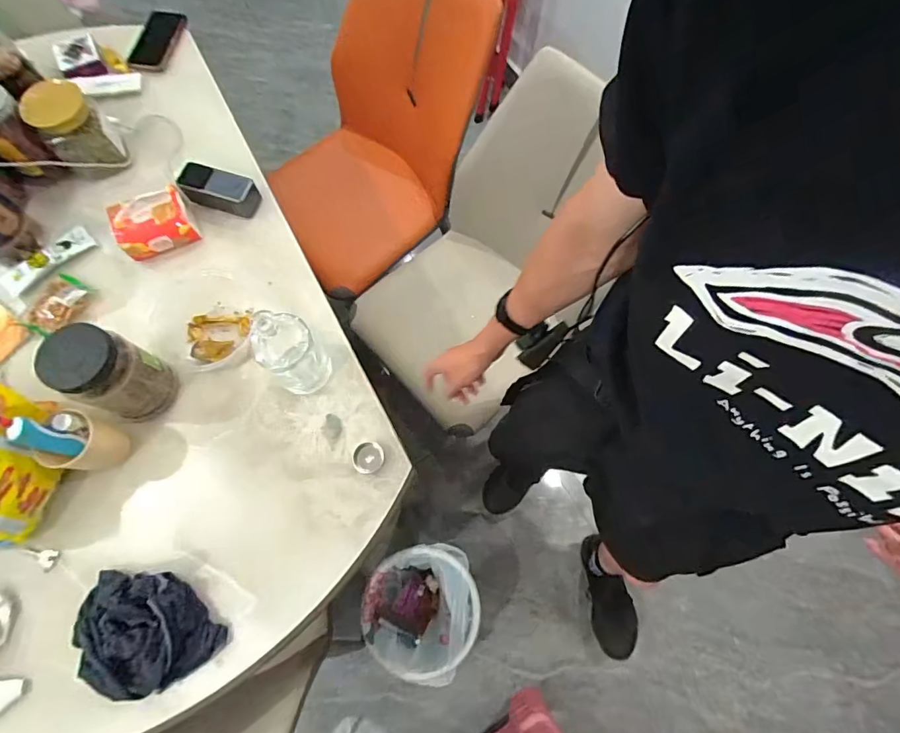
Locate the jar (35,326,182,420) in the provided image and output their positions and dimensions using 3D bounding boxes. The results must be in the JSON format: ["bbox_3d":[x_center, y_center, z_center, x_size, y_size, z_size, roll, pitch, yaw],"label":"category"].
[{"bbox_3d":[-0.467,0.013,0.662,0.083,0.167,0.097,23,73,7],"label":"jar"}]

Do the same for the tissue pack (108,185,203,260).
[{"bbox_3d":[-0.505,-0.243,0.801,0.117,0.059,0.085,-26,74,-8],"label":"tissue pack"}]

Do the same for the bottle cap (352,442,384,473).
[{"bbox_3d":[-0.123,0.136,0.707,0.046,0.018,0.046,0,72,0],"label":"bottle cap"}]

